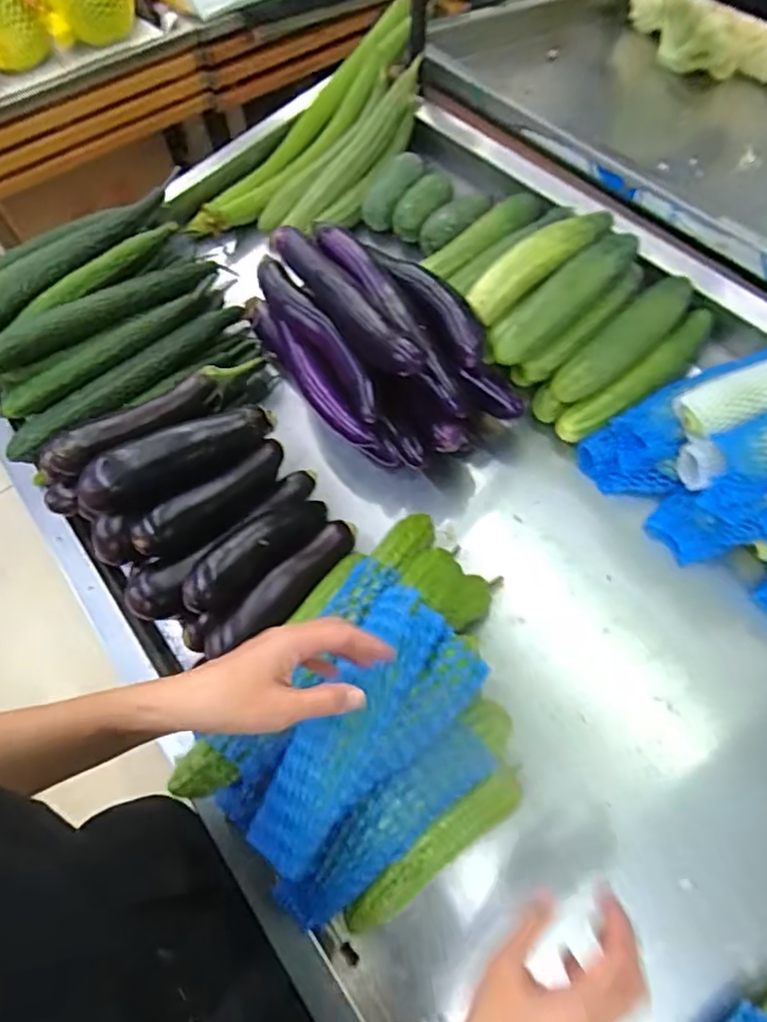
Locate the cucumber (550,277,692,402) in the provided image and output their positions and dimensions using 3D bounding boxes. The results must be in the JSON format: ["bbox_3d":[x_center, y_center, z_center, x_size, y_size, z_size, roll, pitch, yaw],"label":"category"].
[{"bbox_3d":[0.281,-0.202,0.697,0.196,0.039,0.048,-40,66,0],"label":"cucumber"}]

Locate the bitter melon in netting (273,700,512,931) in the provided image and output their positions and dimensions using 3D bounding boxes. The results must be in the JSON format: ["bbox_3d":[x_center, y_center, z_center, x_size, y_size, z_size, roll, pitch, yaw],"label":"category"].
[{"bbox_3d":[0.016,0.272,0.536,0.250,0.054,0.052,-42,67,-3],"label":"bitter melon in netting"}]

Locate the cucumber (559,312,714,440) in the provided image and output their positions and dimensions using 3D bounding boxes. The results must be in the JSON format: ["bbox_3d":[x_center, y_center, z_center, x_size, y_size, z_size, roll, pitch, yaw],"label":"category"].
[{"bbox_3d":[0.312,-0.163,0.729,0.230,0.059,0.042,-35,65,-15],"label":"cucumber"}]

